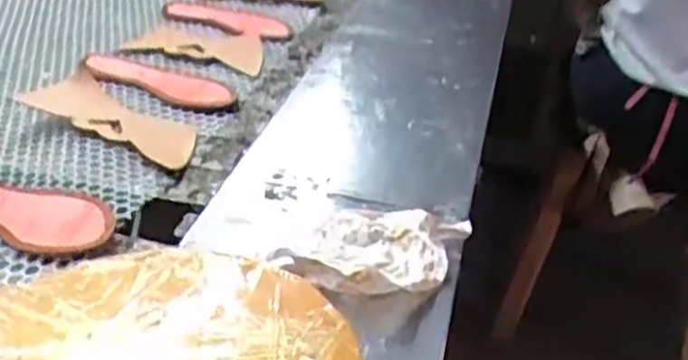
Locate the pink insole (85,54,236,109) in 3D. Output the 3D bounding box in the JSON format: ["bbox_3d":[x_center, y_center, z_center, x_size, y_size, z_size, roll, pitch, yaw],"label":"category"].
[{"bbox_3d":[-0.243,-0.133,0.959,0.221,0.012,0.081,15,32,14],"label":"pink insole"}]

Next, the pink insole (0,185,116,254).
[{"bbox_3d":[-0.314,0.025,0.685,0.224,0.021,0.078,16,35,17],"label":"pink insole"}]

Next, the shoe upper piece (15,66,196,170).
[{"bbox_3d":[-0.271,-0.076,0.849,0.280,0.018,0.103,26,39,29],"label":"shoe upper piece"}]

